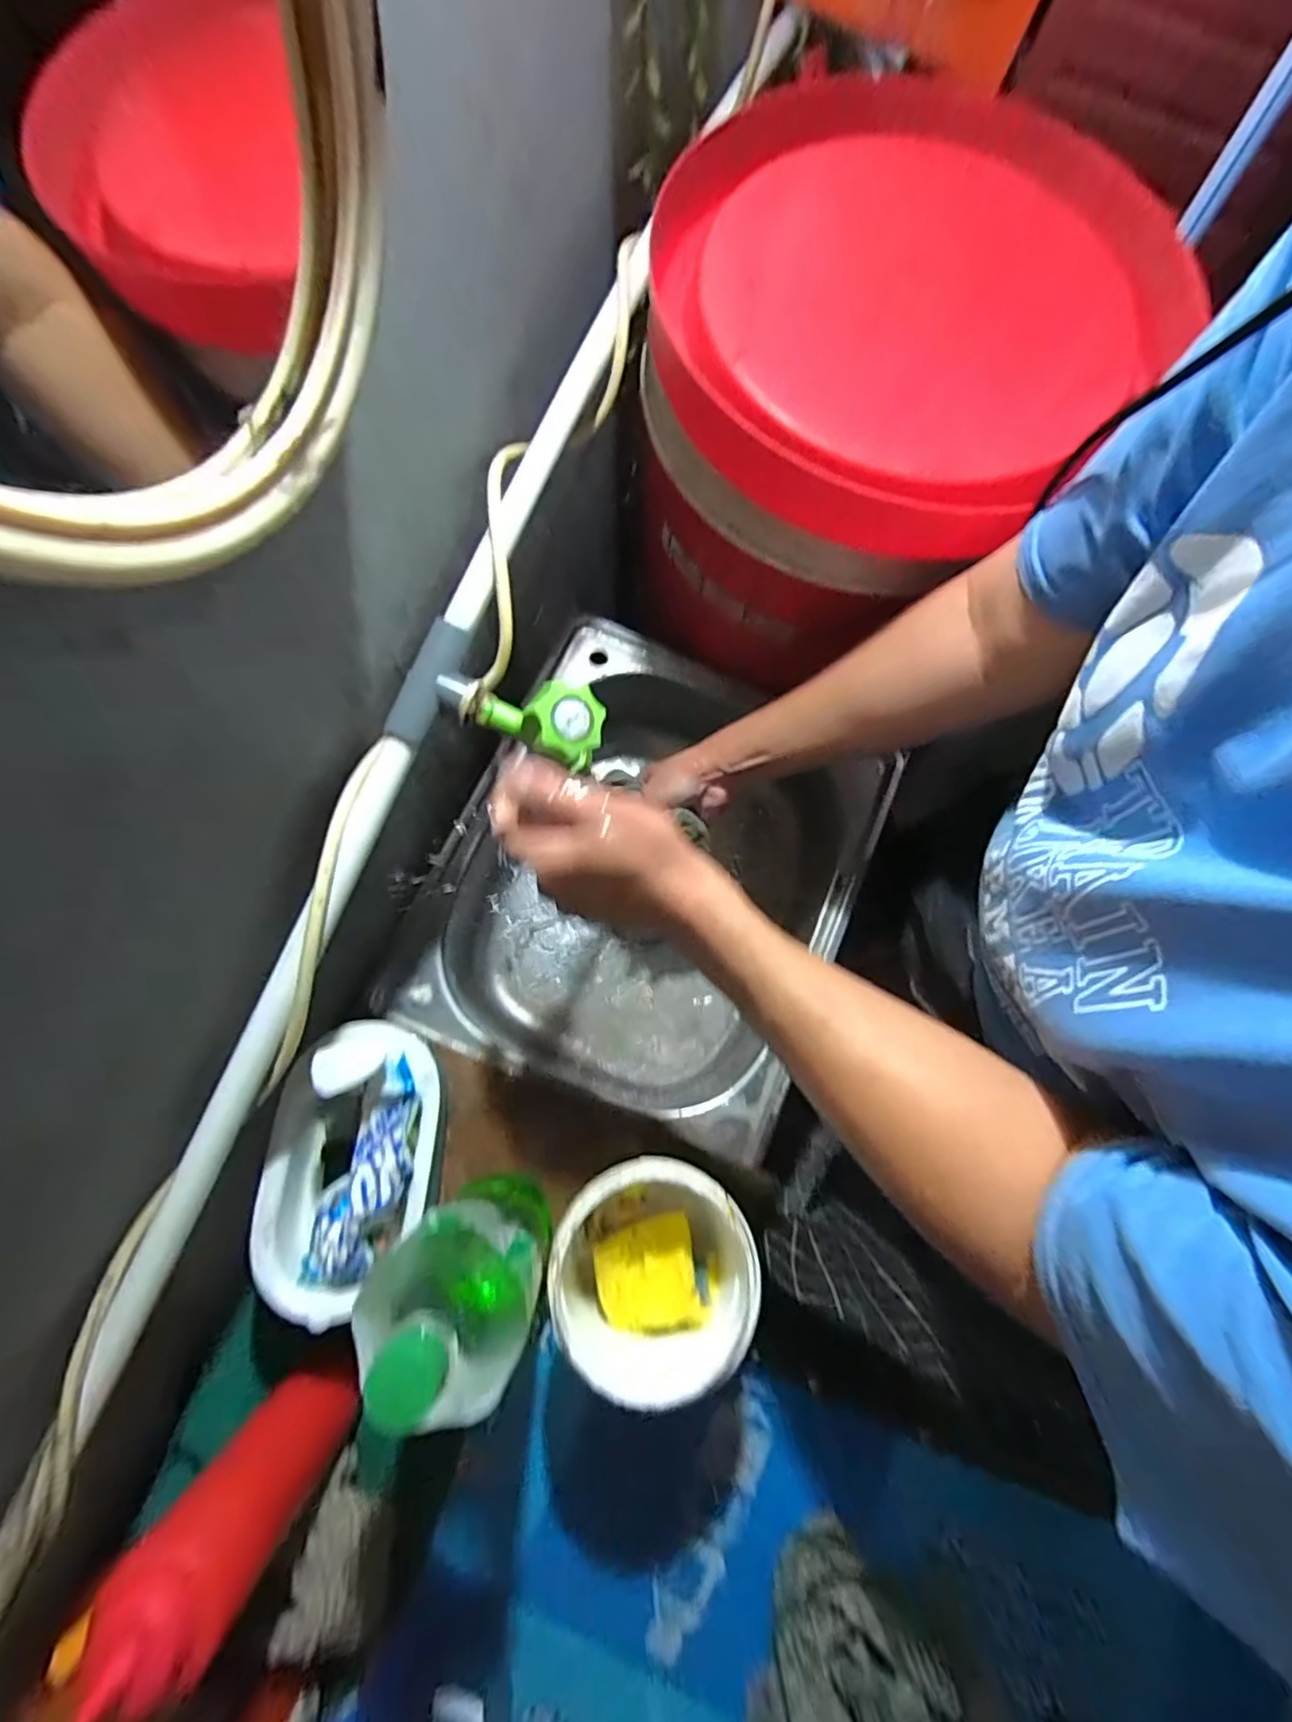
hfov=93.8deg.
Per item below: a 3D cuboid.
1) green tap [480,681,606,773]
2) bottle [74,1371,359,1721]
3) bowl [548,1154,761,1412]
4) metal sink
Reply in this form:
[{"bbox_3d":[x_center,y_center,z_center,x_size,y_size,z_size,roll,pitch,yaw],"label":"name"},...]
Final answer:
[{"bbox_3d":[-0.071,-0.094,0.389,0.097,0.048,0.048,18,72,41],"label":"green tap"},{"bbox_3d":[-0.236,0.383,0.363,0.062,0.166,0.067,-34,79,-10],"label":"bottle"},{"bbox_3d":[0.004,0.275,0.426,0.131,0.100,0.124,-17,77,-6],"label":"bowl"},{"bbox_3d":[0.002,0.014,0.674,0.365,0.162,0.470,22,76,4],"label":"metal sink"}]

